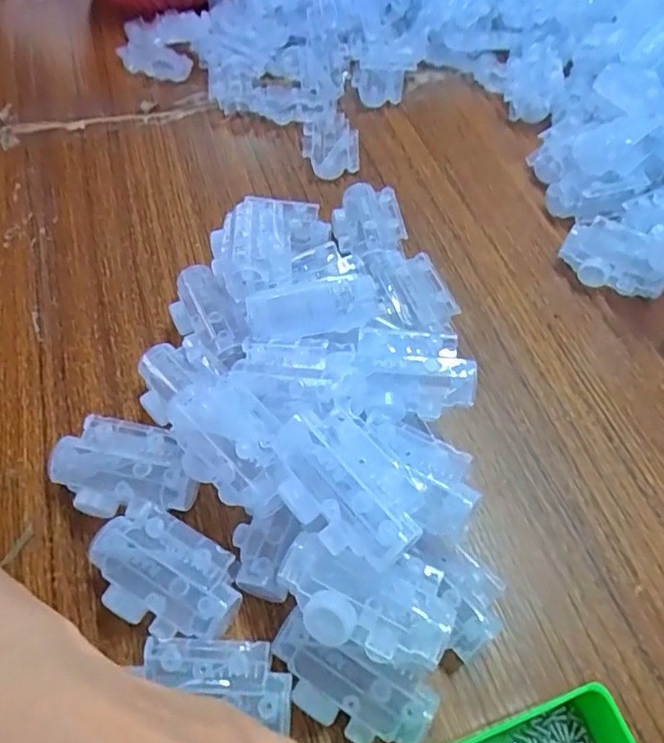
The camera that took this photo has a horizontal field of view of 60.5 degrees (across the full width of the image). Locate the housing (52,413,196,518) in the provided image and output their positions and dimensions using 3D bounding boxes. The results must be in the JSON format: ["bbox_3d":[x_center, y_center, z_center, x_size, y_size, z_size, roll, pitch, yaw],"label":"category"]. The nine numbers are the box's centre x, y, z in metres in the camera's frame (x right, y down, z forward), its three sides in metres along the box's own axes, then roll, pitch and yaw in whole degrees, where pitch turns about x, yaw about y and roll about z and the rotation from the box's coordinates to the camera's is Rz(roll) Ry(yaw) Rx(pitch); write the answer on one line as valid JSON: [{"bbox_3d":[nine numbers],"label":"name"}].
[{"bbox_3d":[-0.104,0.051,0.285,0.070,0.028,0.044,10,57,4],"label":"housing"}]

